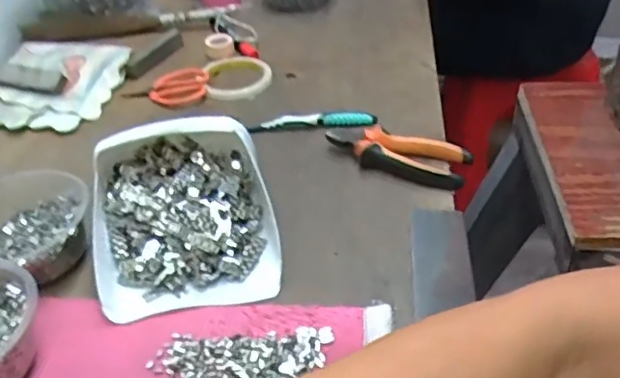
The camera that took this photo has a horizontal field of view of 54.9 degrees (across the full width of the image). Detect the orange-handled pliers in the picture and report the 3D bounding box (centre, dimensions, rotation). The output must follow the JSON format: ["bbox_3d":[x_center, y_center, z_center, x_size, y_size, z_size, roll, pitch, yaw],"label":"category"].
[{"bbox_3d":[0.088,-0.039,0.622,0.150,0.022,0.056,16,43,23],"label":"orange-handled pliers"}]

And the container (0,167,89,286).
[{"bbox_3d":[-0.257,0.036,0.533,0.120,0.046,0.118,-17,41,-15],"label":"container"}]

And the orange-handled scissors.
[{"bbox_3d":[-0.178,-0.128,0.761,0.103,0.022,0.051,-17,41,-15],"label":"orange-handled scissors"}]

